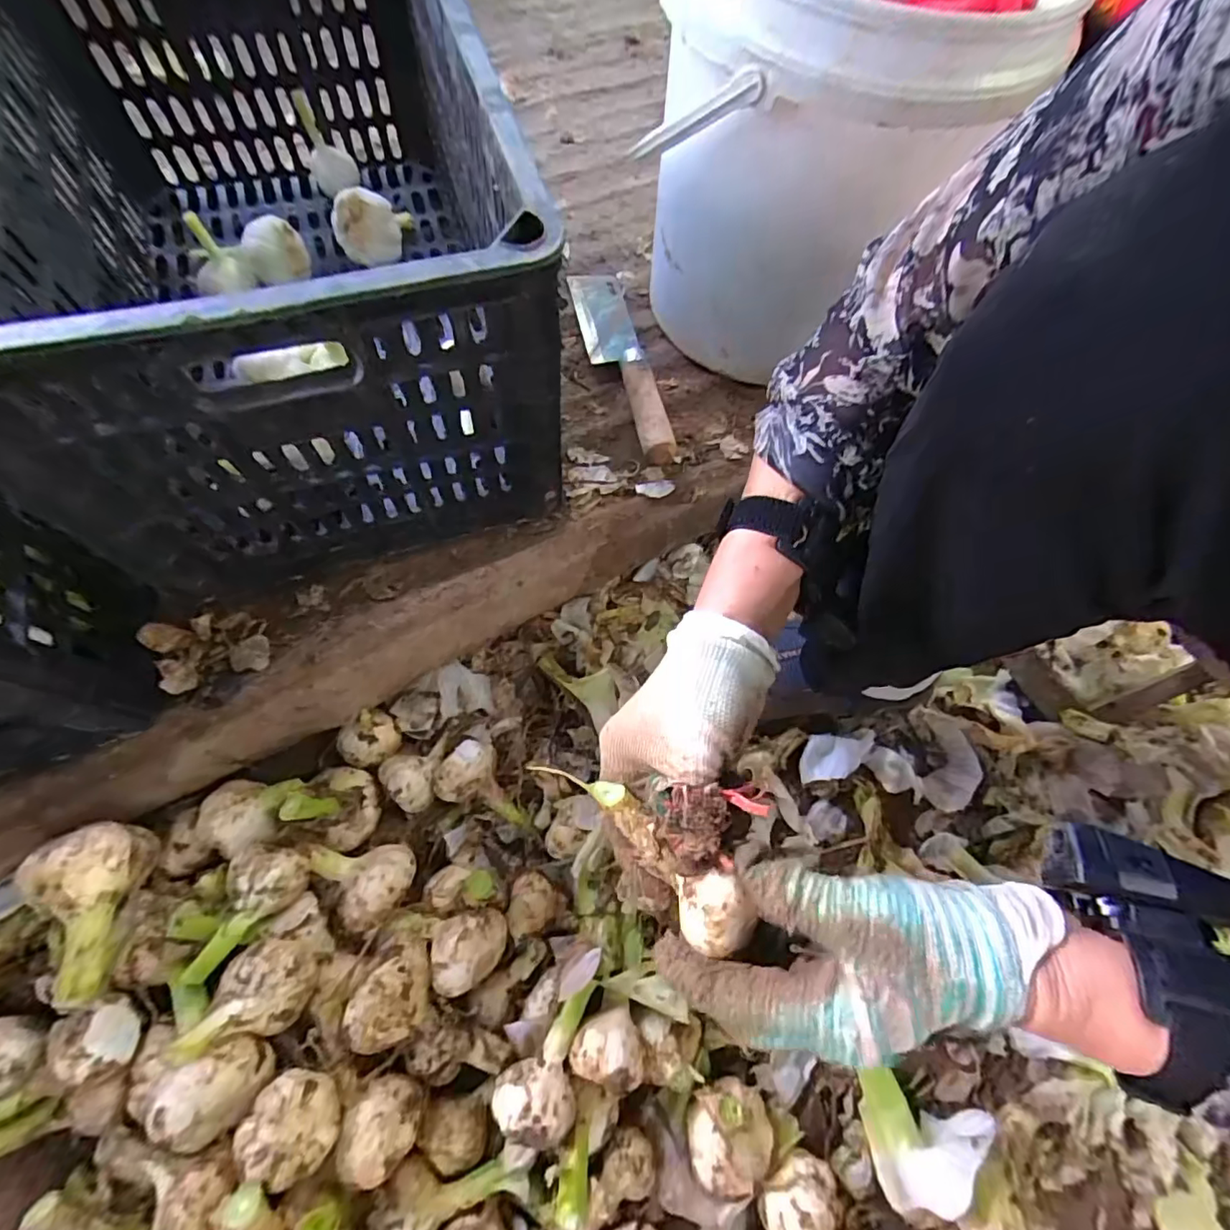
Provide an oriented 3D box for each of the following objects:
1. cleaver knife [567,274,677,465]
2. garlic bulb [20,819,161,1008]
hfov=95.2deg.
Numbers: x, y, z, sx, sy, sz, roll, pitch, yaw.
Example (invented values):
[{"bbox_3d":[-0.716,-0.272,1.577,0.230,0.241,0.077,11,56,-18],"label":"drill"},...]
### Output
[{"bbox_3d":[0.004,-0.249,0.539,0.052,0.035,0.267,-11,69,-8],"label":"cleaver knife"},{"bbox_3d":[-0.329,0.182,0.351,0.049,0.061,0.096,5,68,-1],"label":"garlic bulb"}]

